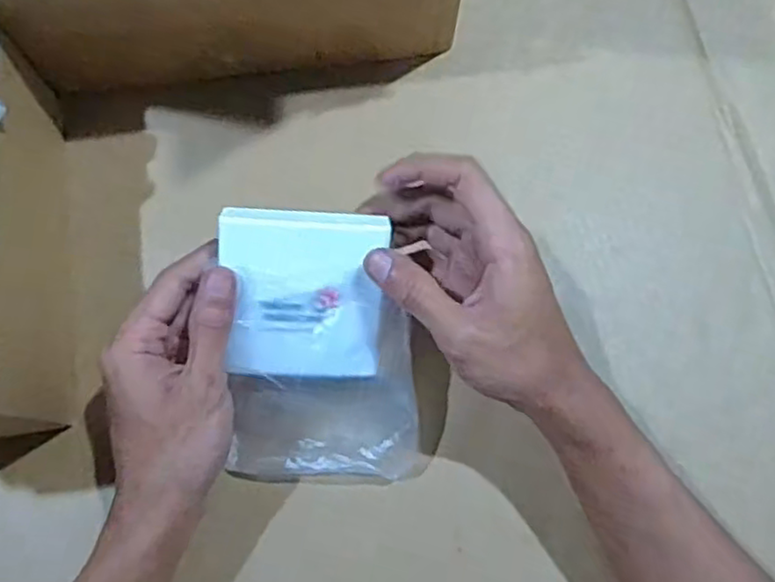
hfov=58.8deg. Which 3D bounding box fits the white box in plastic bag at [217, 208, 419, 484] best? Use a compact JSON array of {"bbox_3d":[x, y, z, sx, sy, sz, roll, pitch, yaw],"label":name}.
[{"bbox_3d":[-0.034,0.036,0.368,0.102,0.028,0.154,4,110,-1],"label":"white box in plastic bag"}]

